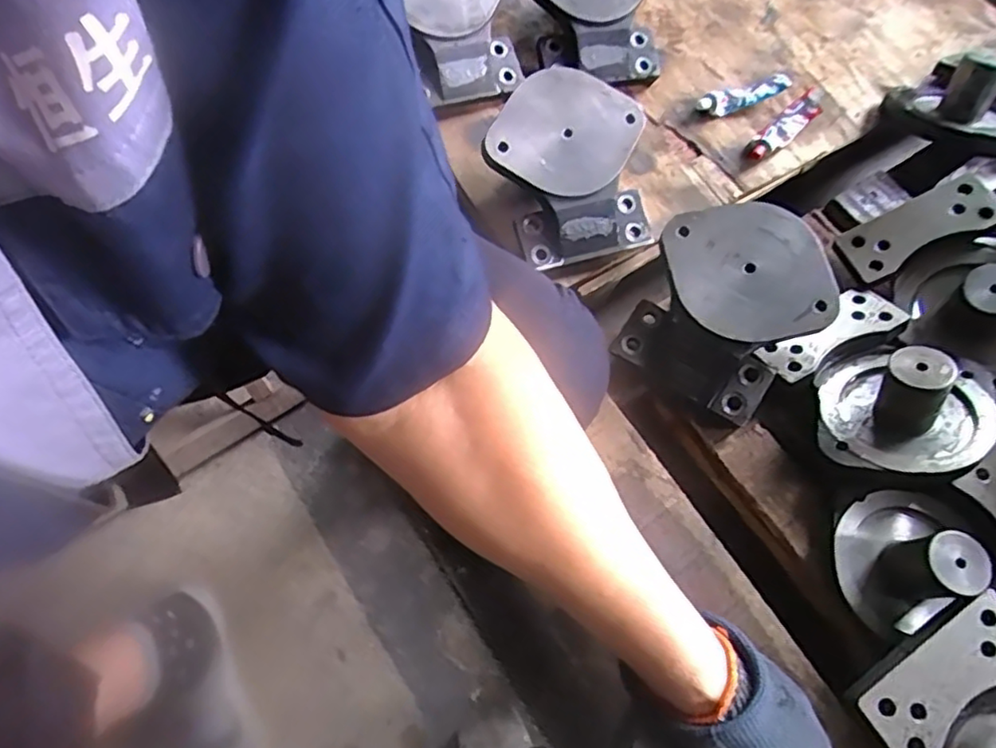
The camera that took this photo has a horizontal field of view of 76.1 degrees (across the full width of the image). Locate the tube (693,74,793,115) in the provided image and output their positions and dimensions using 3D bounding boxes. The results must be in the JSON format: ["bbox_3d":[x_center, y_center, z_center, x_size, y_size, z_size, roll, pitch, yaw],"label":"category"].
[{"bbox_3d":[0.296,-0.337,0.771,0.106,0.024,0.027,-11,69,16],"label":"tube"}]

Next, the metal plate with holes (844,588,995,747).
[{"bbox_3d":[0.337,0.227,0.478,0.138,0.015,0.065,-34,74,-7],"label":"metal plate with holes"}]

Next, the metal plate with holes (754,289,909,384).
[{"bbox_3d":[0.319,-0.035,0.616,0.125,0.013,0.056,-33,53,-1],"label":"metal plate with holes"}]

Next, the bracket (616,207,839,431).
[{"bbox_3d":[0.212,-0.066,0.593,0.153,0.038,0.182,32,102,14],"label":"bracket"}]

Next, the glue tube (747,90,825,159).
[{"bbox_3d":[0.341,-0.295,0.754,0.107,0.024,0.033,-41,74,10],"label":"glue tube"}]

